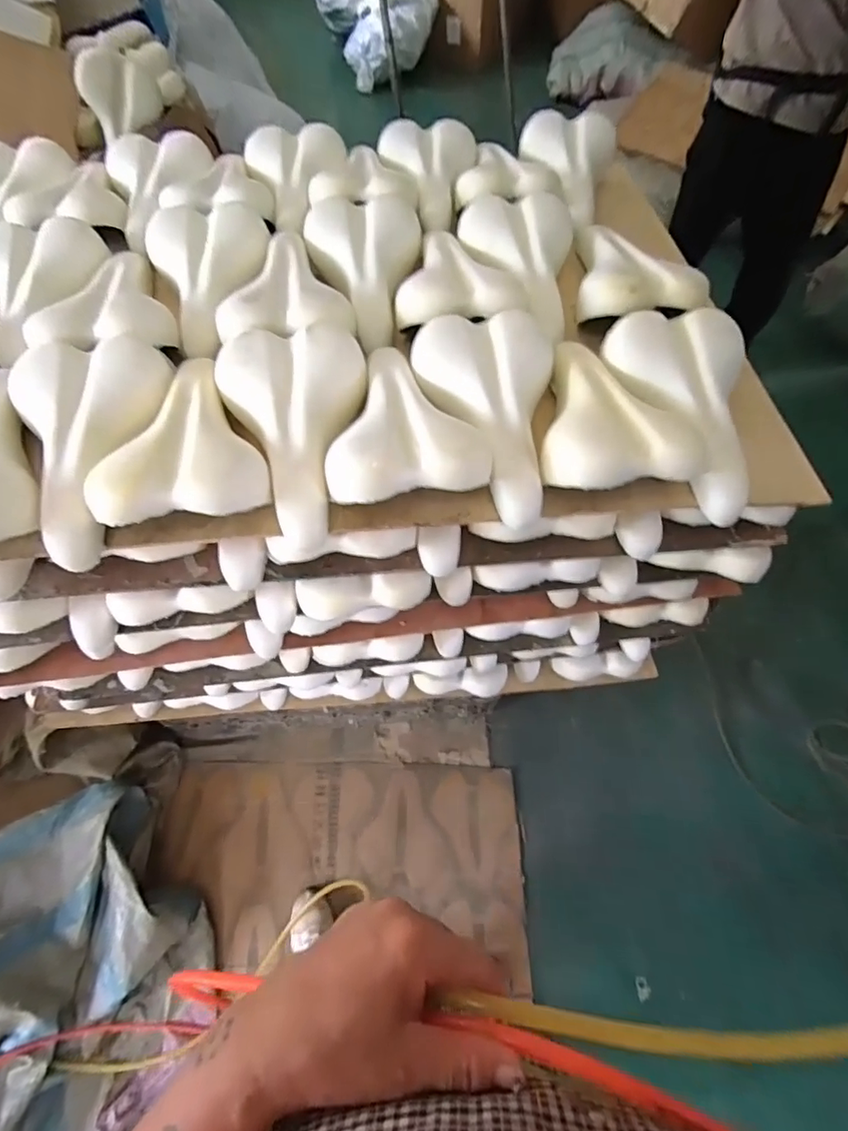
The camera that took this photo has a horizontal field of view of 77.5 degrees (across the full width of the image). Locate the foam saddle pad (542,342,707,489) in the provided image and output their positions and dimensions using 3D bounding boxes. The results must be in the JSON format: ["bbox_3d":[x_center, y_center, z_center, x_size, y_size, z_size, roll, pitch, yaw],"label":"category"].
[{"bbox_3d":[0.190,-0.178,0.569,0.167,0.042,0.233,-9,60,-5],"label":"foam saddle pad"}]

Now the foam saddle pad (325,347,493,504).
[{"bbox_3d":[-0.024,-0.164,0.546,0.156,0.046,0.224,-7,60,-4],"label":"foam saddle pad"}]

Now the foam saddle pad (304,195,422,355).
[{"bbox_3d":[-0.086,-0.411,0.723,0.163,0.063,0.261,-1,59,0],"label":"foam saddle pad"}]

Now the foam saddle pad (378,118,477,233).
[{"bbox_3d":[0.016,-0.629,0.843,0.158,0.061,0.244,-6,60,-4],"label":"foam saddle pad"}]

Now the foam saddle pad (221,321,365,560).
[{"bbox_3d":[-0.139,-0.141,0.559,0.161,0.053,0.257,-5,74,-3],"label":"foam saddle pad"}]

